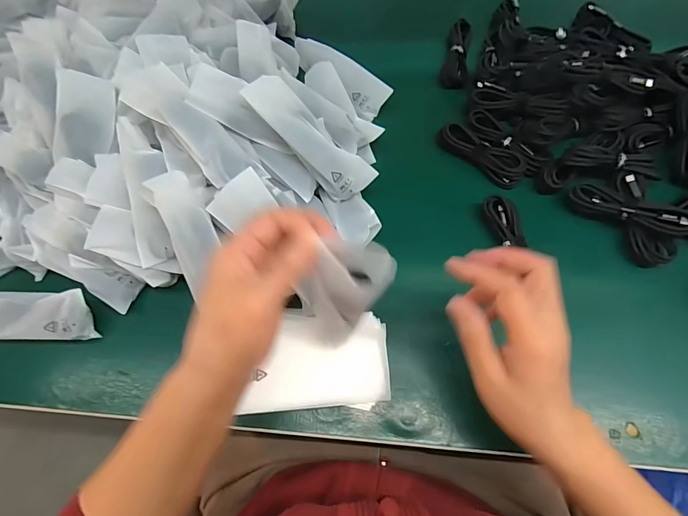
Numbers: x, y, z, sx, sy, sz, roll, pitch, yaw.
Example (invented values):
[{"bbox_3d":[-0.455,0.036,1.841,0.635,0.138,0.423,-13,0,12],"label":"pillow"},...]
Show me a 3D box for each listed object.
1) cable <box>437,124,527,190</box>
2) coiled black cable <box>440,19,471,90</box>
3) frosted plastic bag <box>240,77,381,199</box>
[{"bbox_3d":[0.162,-0.124,0.455,0.108,0.022,0.034,38,74,18],"label":"cable"},{"bbox_3d":[0.151,-0.275,0.518,0.032,0.018,0.104,8,68,7],"label":"coiled black cable"},{"bbox_3d":[-0.035,-0.124,0.405,0.149,0.029,0.045,43,72,-16],"label":"frosted plastic bag"}]

